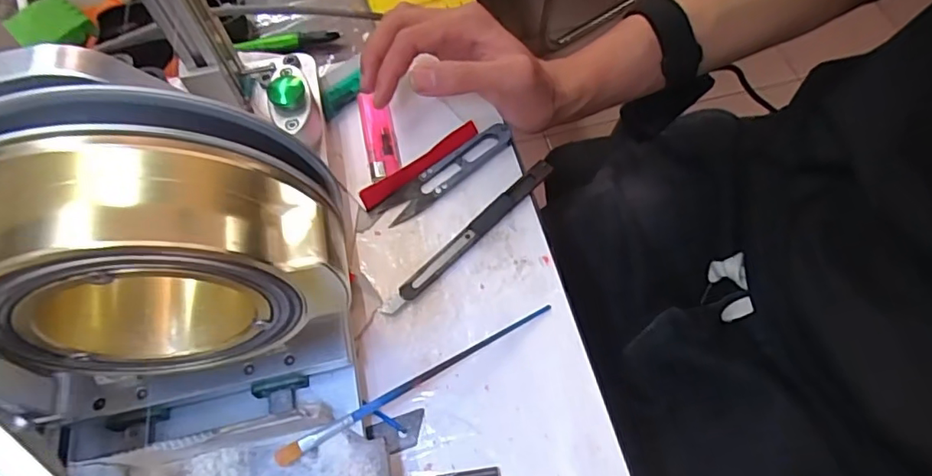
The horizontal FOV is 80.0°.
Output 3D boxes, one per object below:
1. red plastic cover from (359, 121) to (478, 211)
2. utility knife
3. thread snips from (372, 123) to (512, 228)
[{"bbox_3d":[-0.030,-0.050,0.370,0.091,0.011,0.010,-34,66,-15],"label":"red plastic cover"},{"bbox_3d":[0.002,-0.003,0.346,0.013,0.014,0.138,41,71,21],"label":"utility knife"},{"bbox_3d":[-0.013,-0.044,0.367,0.100,0.013,0.022,-37,67,-16],"label":"thread snips"}]

